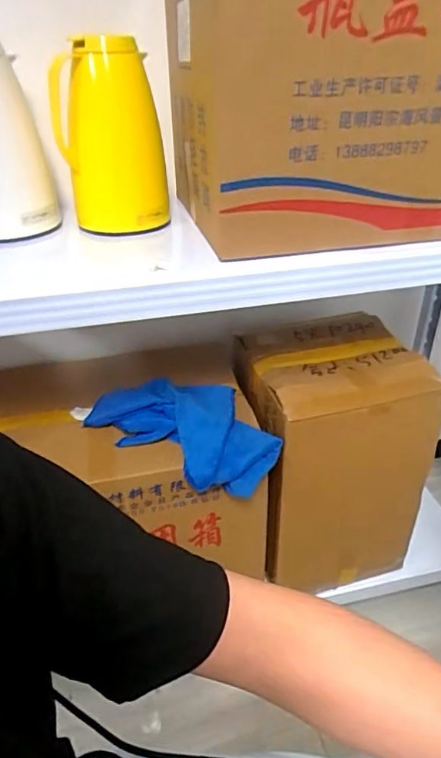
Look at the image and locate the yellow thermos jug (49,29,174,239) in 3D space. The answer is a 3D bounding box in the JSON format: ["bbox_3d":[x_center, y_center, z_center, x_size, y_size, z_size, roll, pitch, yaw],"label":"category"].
[{"bbox_3d":[-0.176,-0.381,0.813,0.165,0.271,0.170,-9,34,-11],"label":"yellow thermos jug"}]

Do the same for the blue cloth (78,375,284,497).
[{"bbox_3d":[-0.062,0.085,0.901,0.345,0.075,0.187,17,37,27],"label":"blue cloth"}]

